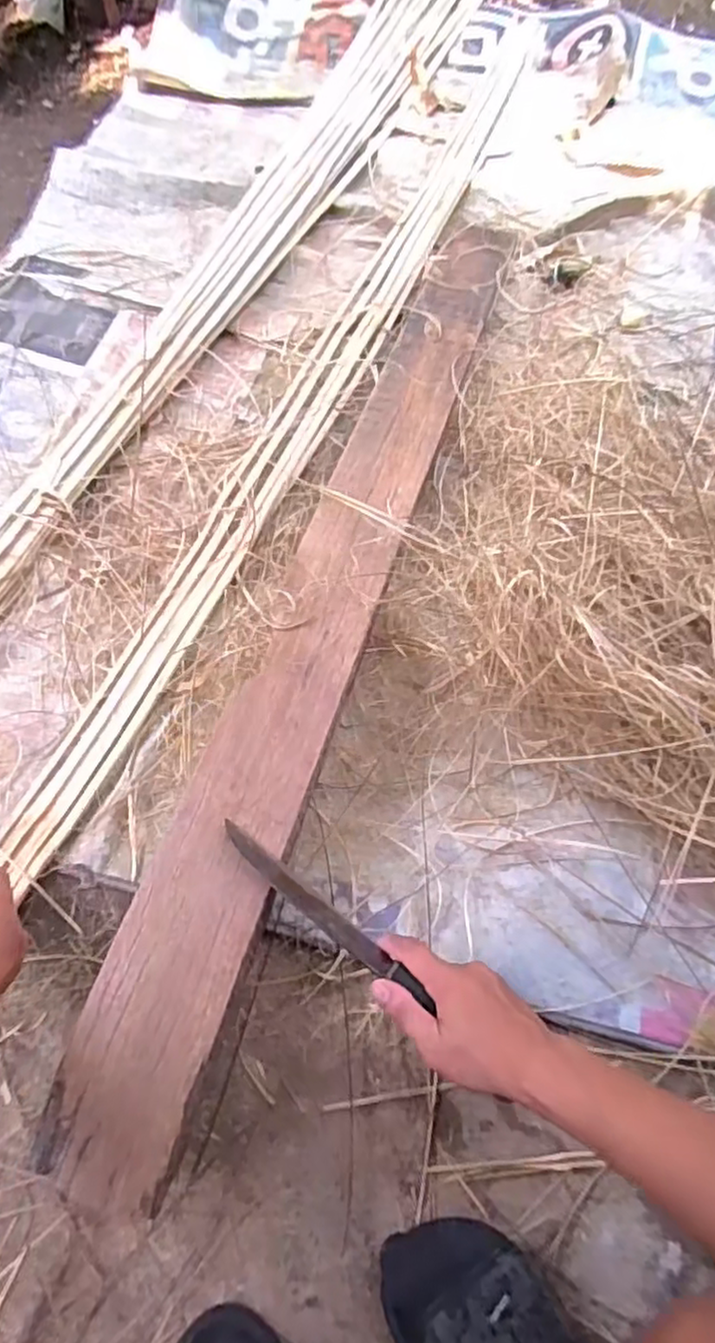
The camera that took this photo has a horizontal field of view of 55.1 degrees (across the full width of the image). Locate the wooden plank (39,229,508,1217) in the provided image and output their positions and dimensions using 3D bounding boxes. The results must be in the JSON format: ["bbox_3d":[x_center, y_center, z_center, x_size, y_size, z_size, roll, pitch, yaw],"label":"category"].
[{"bbox_3d":[-0.003,-0.155,0.774,0.104,0.018,1.234,16,61,8],"label":"wooden plank"}]

